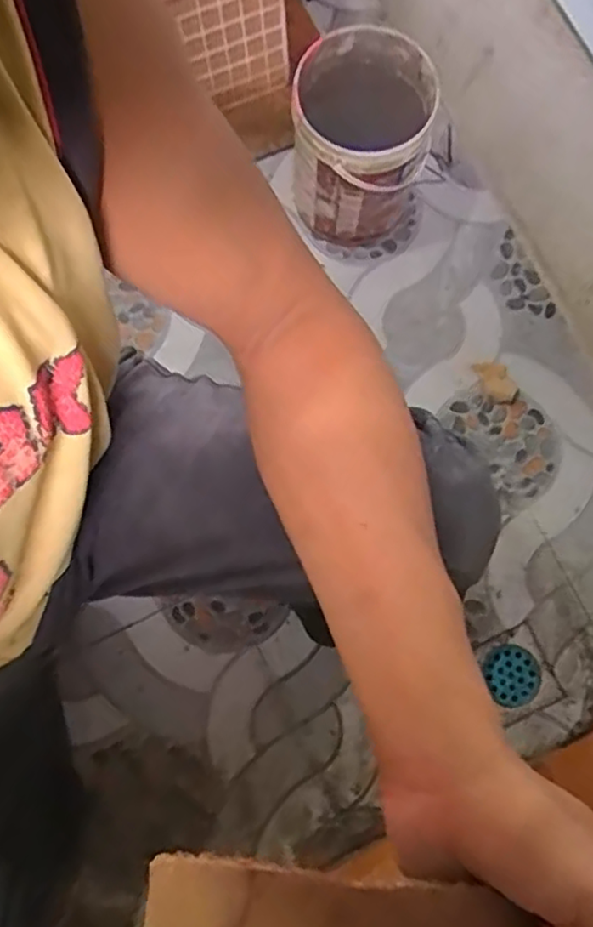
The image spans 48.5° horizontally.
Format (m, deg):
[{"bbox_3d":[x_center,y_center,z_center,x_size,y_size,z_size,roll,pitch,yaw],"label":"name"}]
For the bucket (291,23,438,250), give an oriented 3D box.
[{"bbox_3d":[0.083,-0.434,0.887,0.180,0.190,0.212,12,77,1],"label":"bucket"}]

